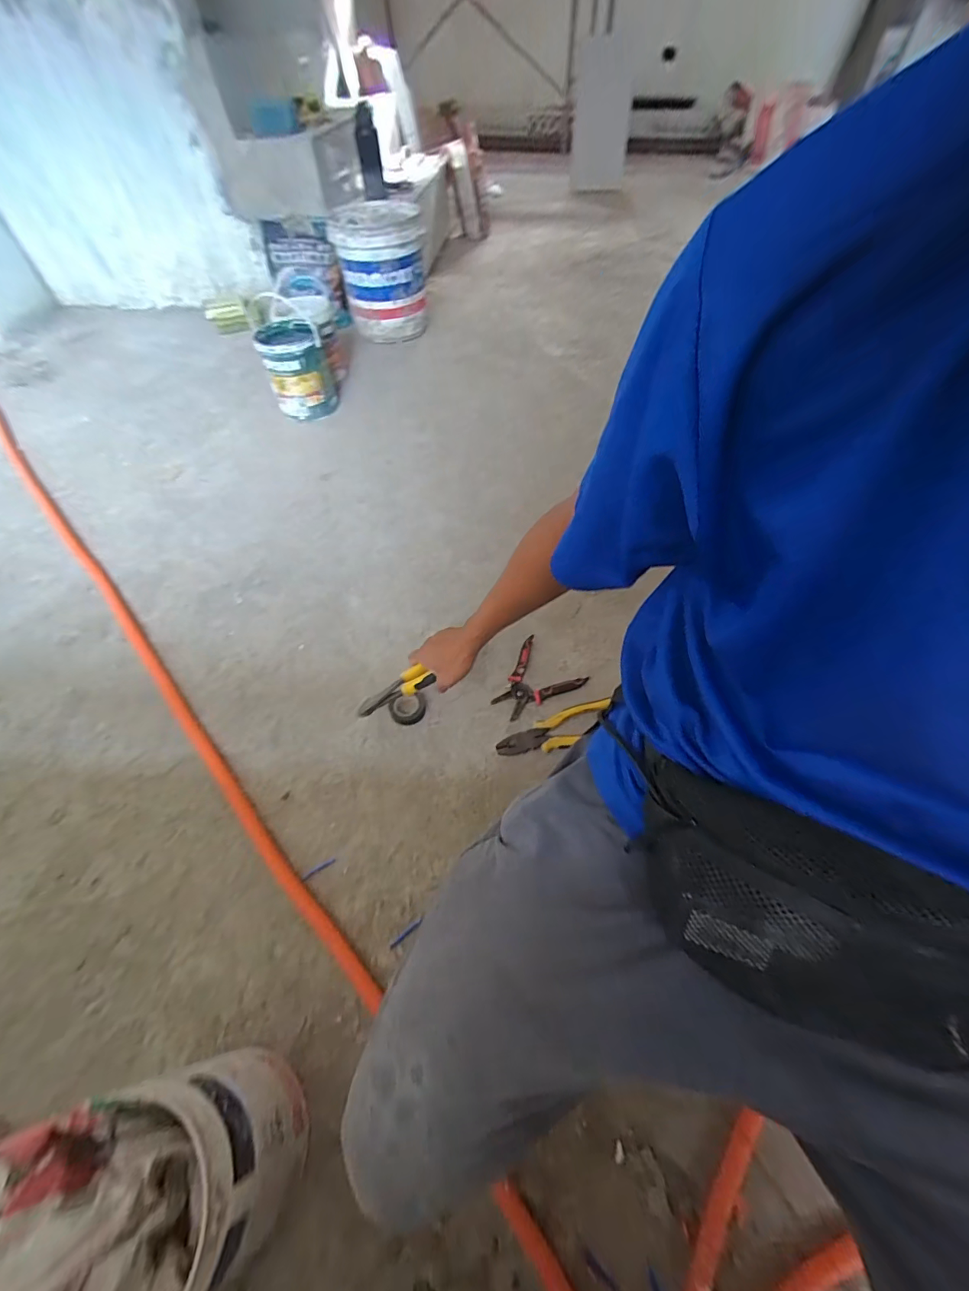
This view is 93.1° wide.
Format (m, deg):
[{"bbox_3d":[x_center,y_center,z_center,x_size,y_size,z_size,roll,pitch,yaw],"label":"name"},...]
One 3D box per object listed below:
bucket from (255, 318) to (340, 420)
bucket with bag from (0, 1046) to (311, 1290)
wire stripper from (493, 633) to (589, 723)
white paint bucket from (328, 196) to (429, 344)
[{"bbox_3d":[-0.511,-0.755,1.272,0.164,0.201,0.156,-16,58,-10],"label":"bucket"},{"bbox_3d":[-0.277,0.487,0.414,0.168,0.231,0.158,-1,54,2],"label":"bucket with bag"},{"bbox_3d":[0.086,0.068,0.808,0.132,0.013,0.147,36,64,22],"label":"wire stripper"},{"bbox_3d":[-0.332,-1.228,1.525,0.284,0.331,0.292,-8,57,-5],"label":"white paint bucket"}]

